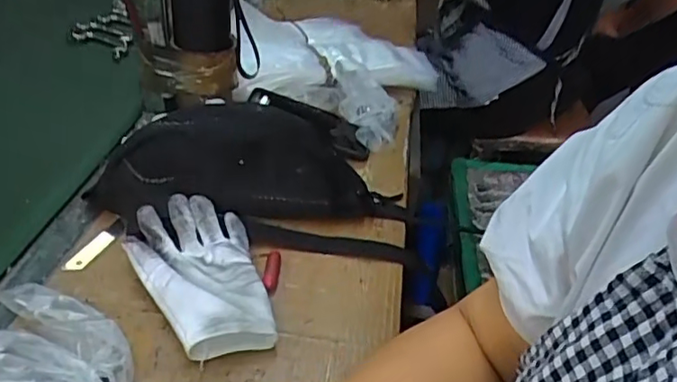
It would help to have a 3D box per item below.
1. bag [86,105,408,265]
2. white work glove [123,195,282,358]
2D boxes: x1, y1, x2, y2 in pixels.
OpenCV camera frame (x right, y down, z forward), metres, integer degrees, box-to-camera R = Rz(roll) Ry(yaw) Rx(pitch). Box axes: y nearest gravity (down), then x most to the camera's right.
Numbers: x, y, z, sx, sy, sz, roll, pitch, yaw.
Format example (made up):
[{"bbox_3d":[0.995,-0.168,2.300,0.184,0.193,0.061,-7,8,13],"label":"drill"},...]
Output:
[{"bbox_3d":[-0.089,-0.019,0.645,0.327,0.090,0.168,4,33,-2],"label":"bag"},{"bbox_3d":[-0.126,0.073,0.532,0.108,0.042,0.171,-8,35,-20],"label":"white work glove"}]

